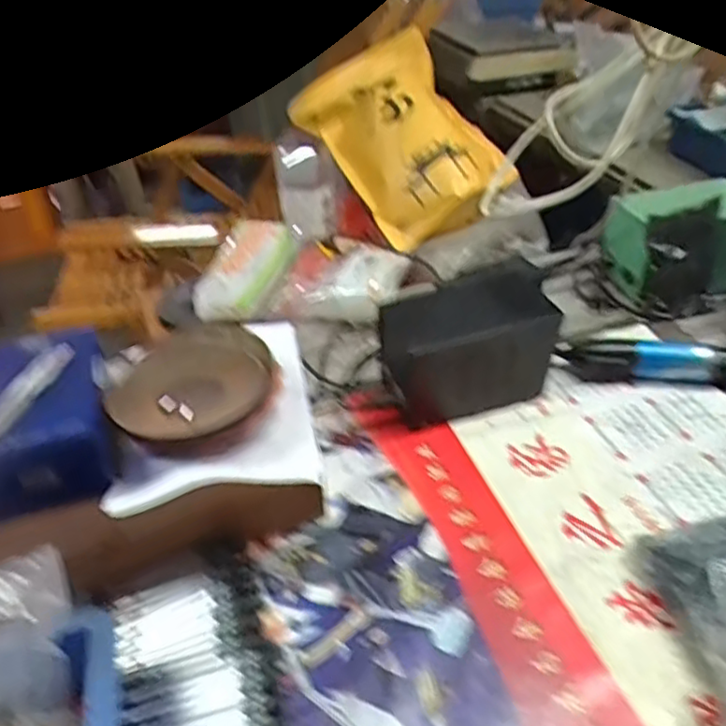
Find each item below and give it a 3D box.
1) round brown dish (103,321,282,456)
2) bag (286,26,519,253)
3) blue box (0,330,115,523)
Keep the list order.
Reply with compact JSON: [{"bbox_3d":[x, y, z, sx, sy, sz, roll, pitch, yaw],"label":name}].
[{"bbox_3d":[-0.128,0.020,0.526,0.110,0.029,0.134,19,43,27],"label":"round brown dish"},{"bbox_3d":[0.058,-0.307,0.924,0.310,0.193,0.093,57,24,14],"label":"bag"},{"bbox_3d":[-0.242,0.040,0.502,0.096,0.069,0.135,-15,39,-15],"label":"blue box"}]

